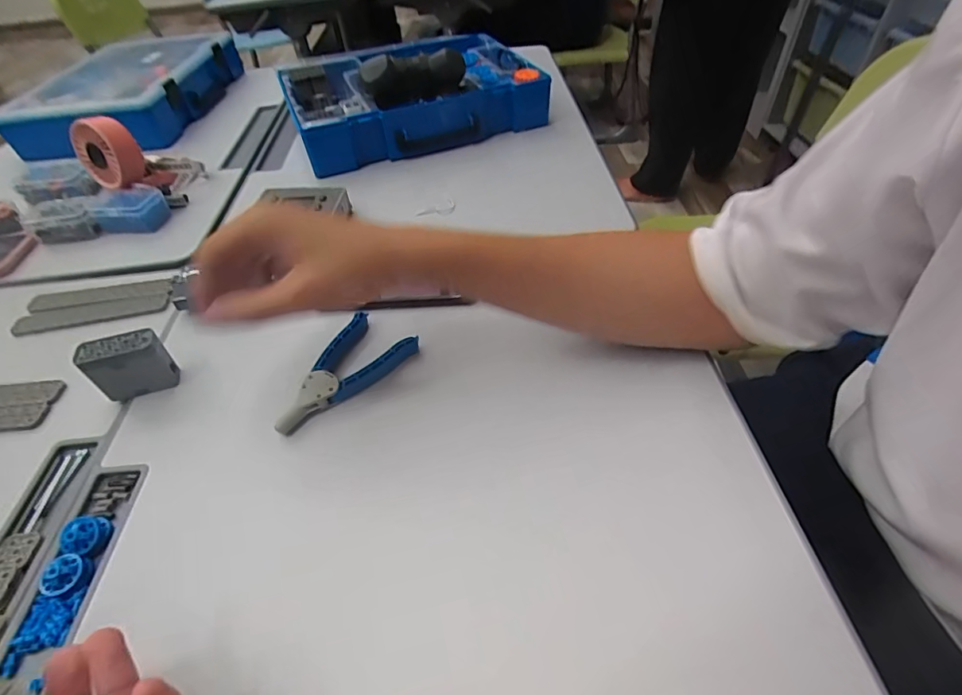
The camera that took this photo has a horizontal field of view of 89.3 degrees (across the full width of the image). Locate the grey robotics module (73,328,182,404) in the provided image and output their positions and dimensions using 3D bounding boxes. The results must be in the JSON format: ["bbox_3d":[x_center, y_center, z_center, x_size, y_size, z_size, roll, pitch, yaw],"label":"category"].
[{"bbox_3d":[-0.291,0.016,0.407,0.056,0.055,0.024,-13,46,-9],"label":"grey robotics module"}]

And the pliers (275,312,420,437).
[{"bbox_3d":[-0.123,0.019,0.416,0.070,0.016,0.130,31,55,30],"label":"pliers"}]

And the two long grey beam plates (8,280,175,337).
[{"bbox_3d":[-0.401,-0.047,0.508,0.151,0.004,0.059,-10,46,-6],"label":"two long grey beam plates"}]

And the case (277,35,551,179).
[{"bbox_3d":[-0.110,-0.408,0.750,0.359,0.106,0.267,-16,47,-12],"label":"case"}]

